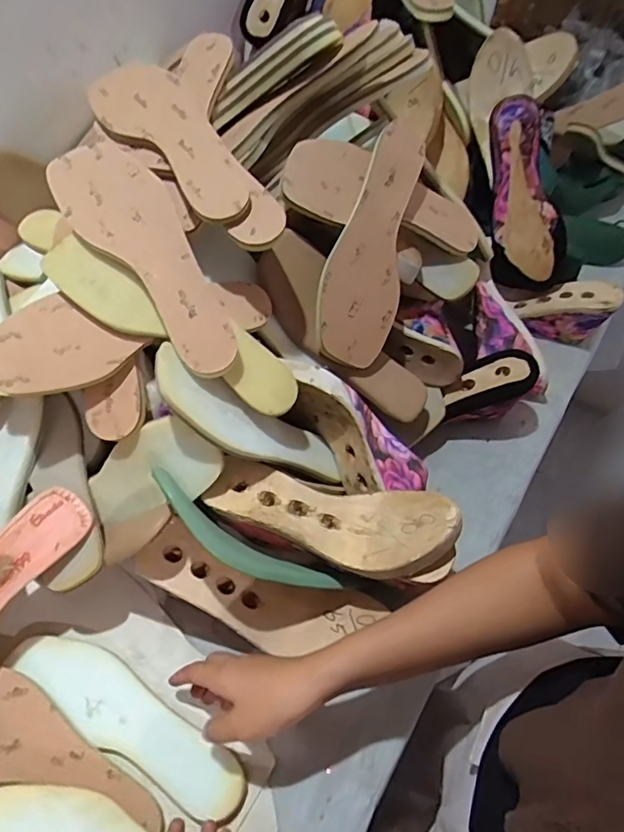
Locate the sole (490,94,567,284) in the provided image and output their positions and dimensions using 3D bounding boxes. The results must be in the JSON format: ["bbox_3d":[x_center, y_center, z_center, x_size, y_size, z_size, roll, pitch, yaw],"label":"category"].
[{"bbox_3d":[0.278,-0.287,0.697,0.085,0.240,0.073,-19,18,-15],"label":"sole"}]

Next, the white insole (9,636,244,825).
[{"bbox_3d":[-0.165,0.264,0.467,0.237,0.020,0.055,29,60,16],"label":"white insole"}]

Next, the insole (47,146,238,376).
[{"bbox_3d":[-0.142,-0.143,0.471,0.081,0.022,0.235,-33,85,-22],"label":"insole"}]

